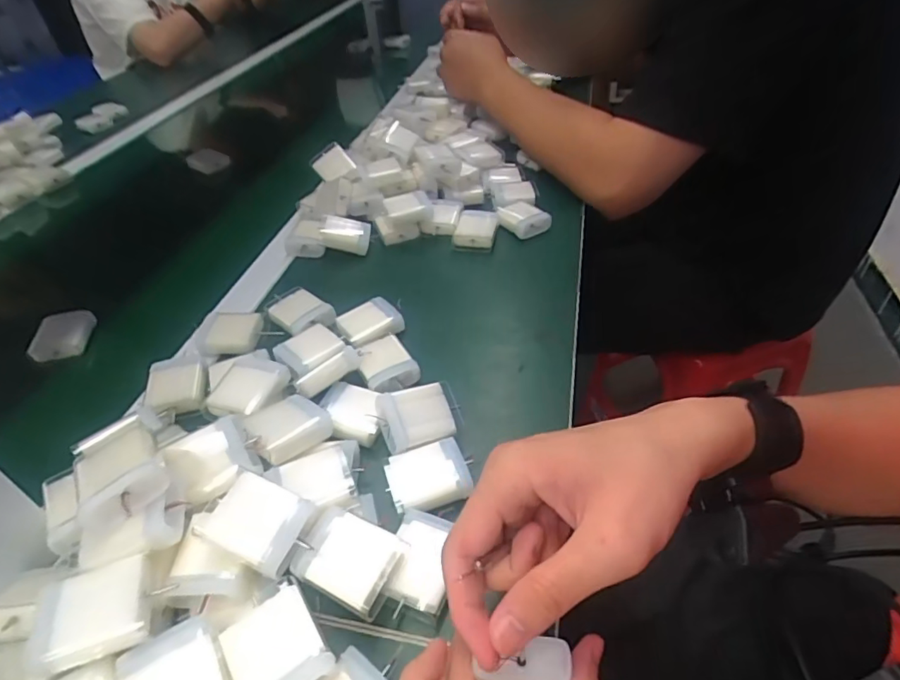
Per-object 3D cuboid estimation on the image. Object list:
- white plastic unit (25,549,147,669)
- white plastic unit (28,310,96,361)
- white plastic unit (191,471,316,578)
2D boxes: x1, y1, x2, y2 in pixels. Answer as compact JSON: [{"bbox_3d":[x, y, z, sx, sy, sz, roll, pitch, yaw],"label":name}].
[{"bbox_3d":[-0.169,0.127,0.249,0.046,0.012,0.041,-18,43,-12],"label":"white plastic unit"},{"bbox_3d":[-0.351,-0.005,0.475,0.043,0.019,0.053,-15,42,-9],"label":"white plastic unit"},{"bbox_3d":[-0.102,0.097,0.279,0.051,0.018,0.040,13,45,21],"label":"white plastic unit"}]

